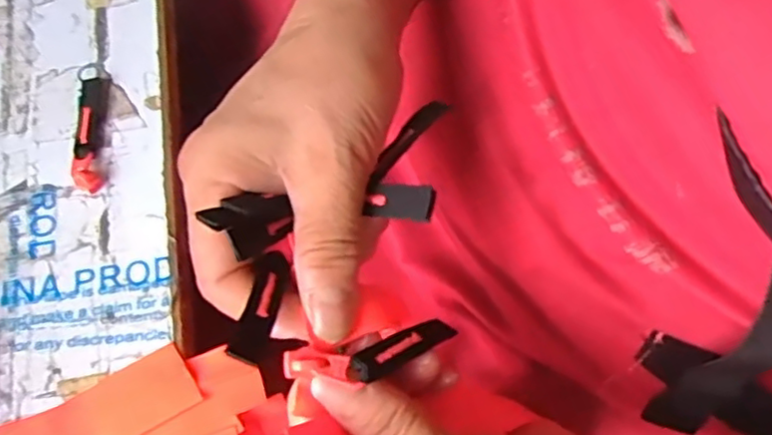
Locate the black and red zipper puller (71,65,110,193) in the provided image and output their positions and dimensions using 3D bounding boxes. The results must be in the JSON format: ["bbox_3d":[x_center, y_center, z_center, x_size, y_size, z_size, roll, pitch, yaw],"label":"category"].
[{"bbox_3d":[-0.158,-0.049,0.350,0.016,0.006,0.076,-8,70,-3],"label":"black and red zipper puller"}]

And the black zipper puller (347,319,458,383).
[{"bbox_3d":[0.007,0.046,0.233,0.047,0.006,0.011,-14,65,-45],"label":"black zipper puller"}]

